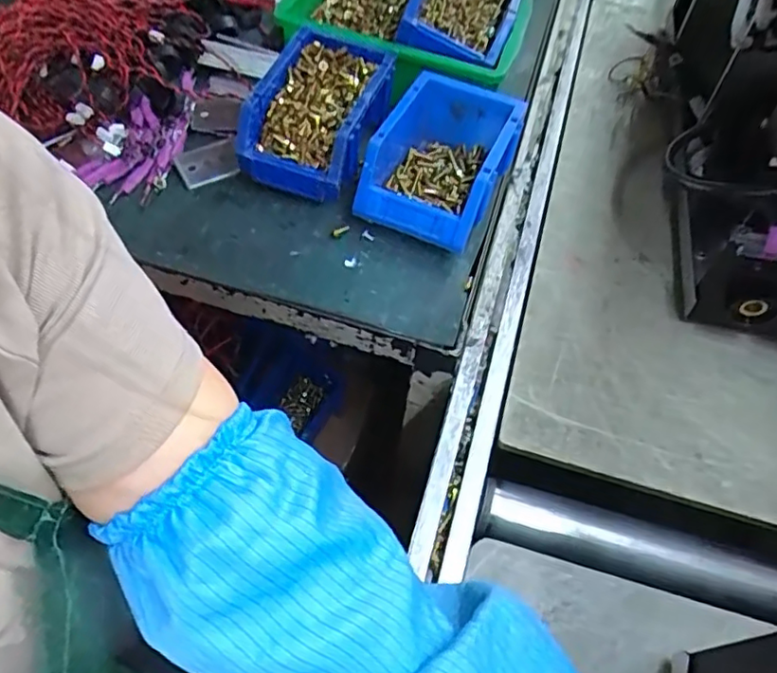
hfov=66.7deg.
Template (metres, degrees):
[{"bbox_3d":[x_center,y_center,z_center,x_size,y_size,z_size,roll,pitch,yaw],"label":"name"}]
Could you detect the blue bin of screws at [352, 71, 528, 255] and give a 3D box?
[{"bbox_3d":[0.049,-0.159,0.551,0.111,0.082,0.149,21,58,11],"label":"blue bin of screws"}]

